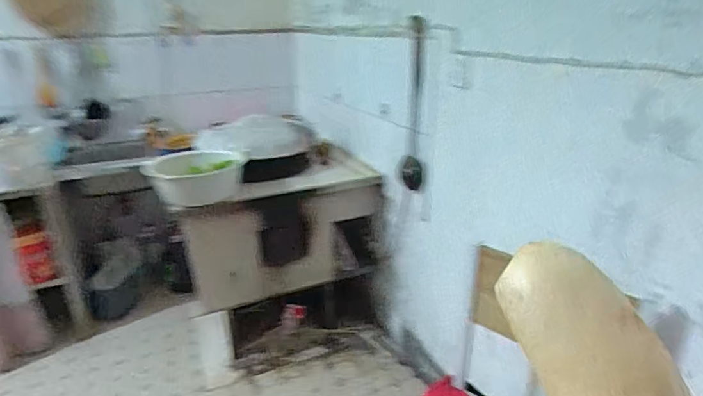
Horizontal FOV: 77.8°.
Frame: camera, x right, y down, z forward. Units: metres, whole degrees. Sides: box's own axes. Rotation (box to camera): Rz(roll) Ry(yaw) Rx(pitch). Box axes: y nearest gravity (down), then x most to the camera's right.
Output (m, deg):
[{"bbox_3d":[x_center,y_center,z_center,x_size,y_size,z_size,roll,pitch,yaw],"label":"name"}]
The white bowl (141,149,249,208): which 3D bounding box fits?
[{"bbox_3d":[-0.553,-0.084,1.570,0.335,0.136,0.300,-10,24,-19],"label":"white bowl"}]

